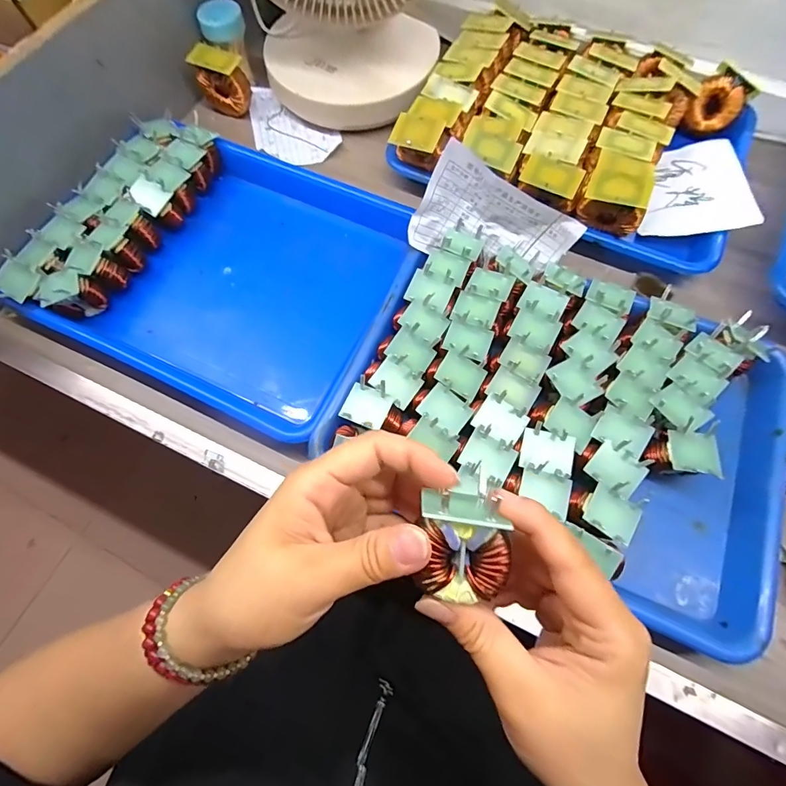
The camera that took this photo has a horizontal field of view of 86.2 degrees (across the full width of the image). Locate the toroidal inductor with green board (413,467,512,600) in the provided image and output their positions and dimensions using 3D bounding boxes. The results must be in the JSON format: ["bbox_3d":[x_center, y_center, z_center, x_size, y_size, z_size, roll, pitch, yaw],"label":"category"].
[{"bbox_3d":[0.030,0.060,0.181,0.037,0.030,0.047,3,100,2],"label":"toroidal inductor with green board"}]

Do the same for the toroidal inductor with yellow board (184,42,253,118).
[{"bbox_3d":[-0.186,-0.338,0.462,0.055,0.066,0.027,3,69,2],"label":"toroidal inductor with yellow board"}]

